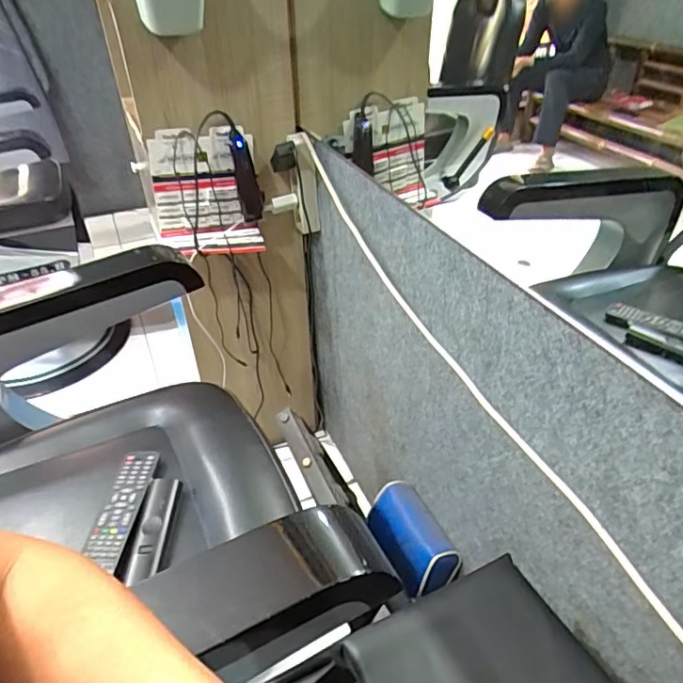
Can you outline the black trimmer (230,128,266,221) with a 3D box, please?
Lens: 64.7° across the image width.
[{"bbox_3d":[-0.185,-0.324,1.078,0.050,0.173,0.031,-8,38,-8],"label":"black trimmer"}]

